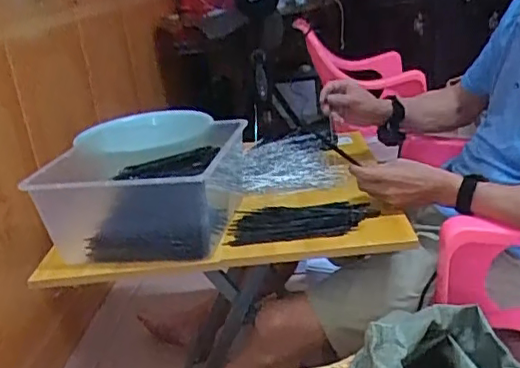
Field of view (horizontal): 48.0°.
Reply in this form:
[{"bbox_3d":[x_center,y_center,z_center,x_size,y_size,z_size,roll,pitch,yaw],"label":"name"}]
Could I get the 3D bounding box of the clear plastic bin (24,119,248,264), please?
[{"bbox_3d":[-0.187,0.015,0.930,0.301,0.140,0.279,0,22,17],"label":"clear plastic bin"}]

